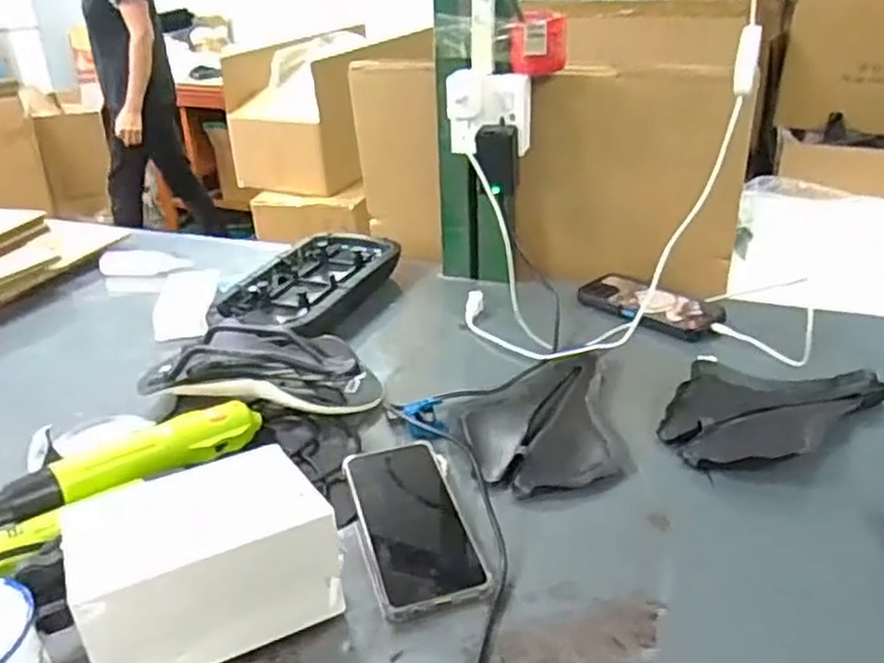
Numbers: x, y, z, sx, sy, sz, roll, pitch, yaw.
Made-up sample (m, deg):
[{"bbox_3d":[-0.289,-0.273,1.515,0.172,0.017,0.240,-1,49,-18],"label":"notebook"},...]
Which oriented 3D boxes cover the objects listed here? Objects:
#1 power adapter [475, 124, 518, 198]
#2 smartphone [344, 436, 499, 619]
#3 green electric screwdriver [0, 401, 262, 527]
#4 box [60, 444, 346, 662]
[{"bbox_3d":[0.064,-0.197,0.865,0.048,0.077,0.037,2,29,6],"label":"power adapter"},{"bbox_3d":[-0.023,0.147,0.589,0.087,0.018,0.168,0,31,-17],"label":"smartphone"},{"bbox_3d":[-0.261,0.110,0.626,0.240,0.038,0.047,-23,35,-34],"label":"green electric screwdriver"},{"bbox_3d":[-0.159,0.150,0.503,0.157,0.081,0.099,-16,30,-24],"label":"box"}]

